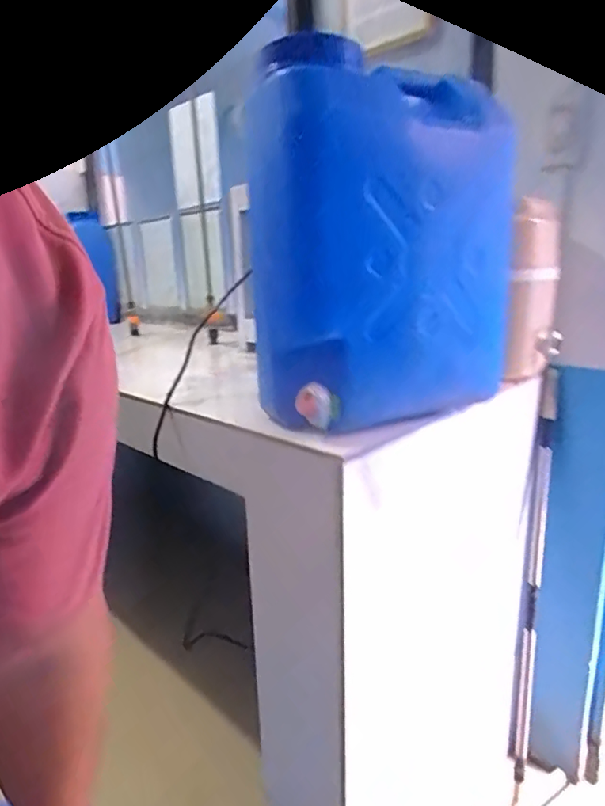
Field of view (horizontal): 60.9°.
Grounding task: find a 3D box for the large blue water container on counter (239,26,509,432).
[{"bbox_3d":[0.104,-0.188,0.638,0.297,0.388,0.150,-12,18,-28],"label":"large blue water container on counter"}]

